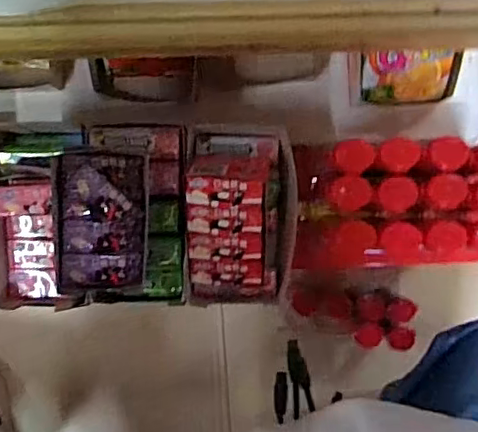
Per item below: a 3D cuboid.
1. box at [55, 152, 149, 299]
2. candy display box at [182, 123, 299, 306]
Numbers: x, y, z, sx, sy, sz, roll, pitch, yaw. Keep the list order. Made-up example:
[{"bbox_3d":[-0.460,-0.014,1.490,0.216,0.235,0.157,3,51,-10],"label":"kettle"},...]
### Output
[{"bbox_3d":[-0.112,0.004,0.499,0.071,0.044,0.118,-1,93,-1],"label":"box"},{"bbox_3d":[0.002,-0.001,0.531,0.097,0.086,0.163,0,93,-1],"label":"candy display box"}]

